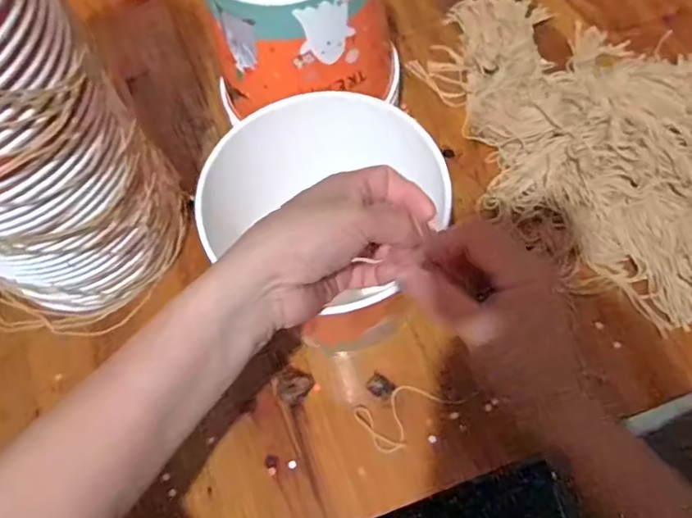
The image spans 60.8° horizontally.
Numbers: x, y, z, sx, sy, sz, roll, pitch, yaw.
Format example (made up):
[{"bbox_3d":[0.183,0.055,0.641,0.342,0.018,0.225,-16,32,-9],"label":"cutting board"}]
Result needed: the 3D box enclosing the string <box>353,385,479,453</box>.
[{"bbox_3d":[0.056,0.115,0.453,0.093,0.009,0.040,-22,65,-8],"label":"string"}]

